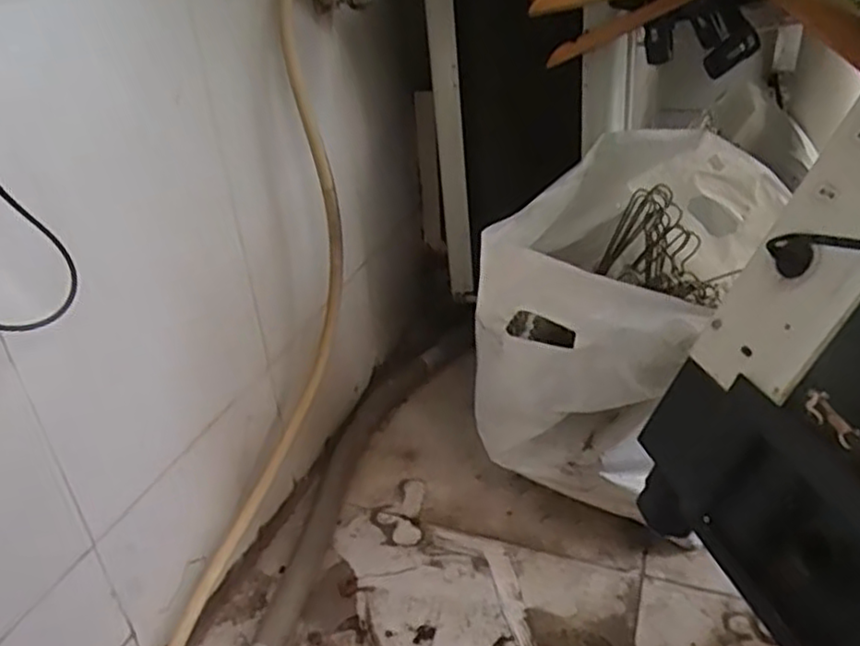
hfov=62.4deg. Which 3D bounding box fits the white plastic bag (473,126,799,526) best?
[{"bbox_3d":[0.229,-0.005,0.858,0.220,0.345,0.341,17,37,30],"label":"white plastic bag"}]

